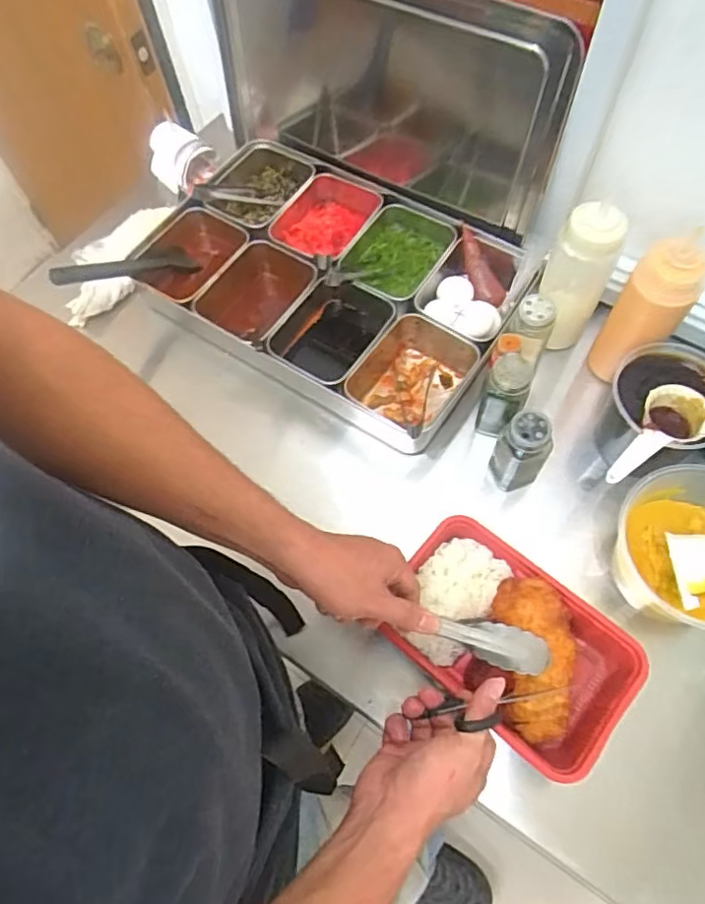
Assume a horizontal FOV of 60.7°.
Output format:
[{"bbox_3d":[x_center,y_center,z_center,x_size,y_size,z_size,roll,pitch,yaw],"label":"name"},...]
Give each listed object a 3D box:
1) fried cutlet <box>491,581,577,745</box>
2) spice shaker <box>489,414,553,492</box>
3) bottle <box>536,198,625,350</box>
[{"bbox_3d":[0.163,0.182,0.525,0.071,0.038,0.138,-5,84,1],"label":"fried cutlet"},{"bbox_3d":[0.165,-0.001,0.593,0.046,0.102,0.040,-12,64,-3],"label":"spice shaker"},{"bbox_3d":[0.227,-0.175,0.627,0.056,0.168,0.058,-1,64,2],"label":"bottle"}]

